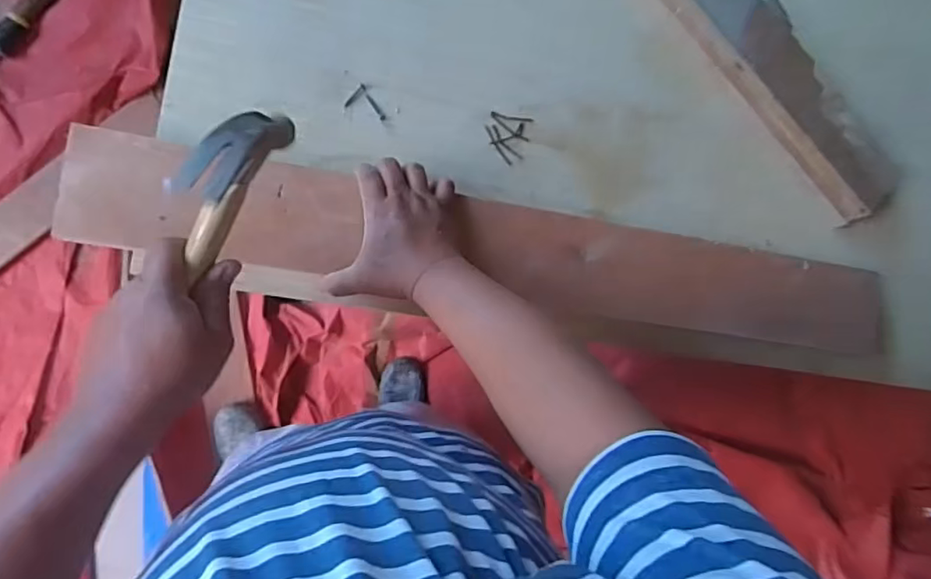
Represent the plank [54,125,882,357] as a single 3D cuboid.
[{"bbox_3d":[0.068,-0.023,0.606,0.873,0.040,0.121,8,85,-12],"label":"plank"}]

